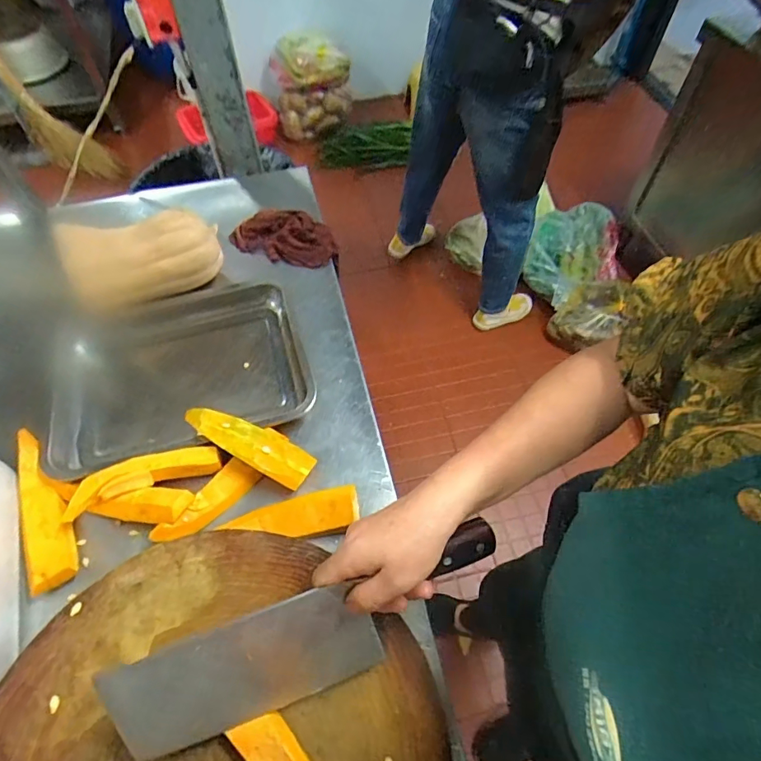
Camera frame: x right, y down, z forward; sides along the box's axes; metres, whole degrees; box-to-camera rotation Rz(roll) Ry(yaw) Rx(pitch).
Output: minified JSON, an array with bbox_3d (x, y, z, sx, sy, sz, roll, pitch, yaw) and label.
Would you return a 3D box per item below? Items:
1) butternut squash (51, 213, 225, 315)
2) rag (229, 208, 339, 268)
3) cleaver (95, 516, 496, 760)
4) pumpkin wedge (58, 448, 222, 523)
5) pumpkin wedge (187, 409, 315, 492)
[{"bbox_3d":[-0.347,-0.184,0.713,0.205,0.106,0.096,-21,60,-12],"label":"butternut squash"},{"bbox_3d":[-0.169,-0.259,0.847,0.190,0.035,0.107,22,60,14],"label":"rag"},{"bbox_3d":[-0.050,0.214,0.386,0.315,0.102,0.021,-20,22,-9],"label":"cleaver"},{"bbox_3d":[-0.283,0.116,0.568,0.173,0.039,0.031,-20,60,-12],"label":"pumpkin wedge"},{"bbox_3d":[-0.163,0.077,0.590,0.165,0.026,0.053,27,61,-1],"label":"pumpkin wedge"}]

